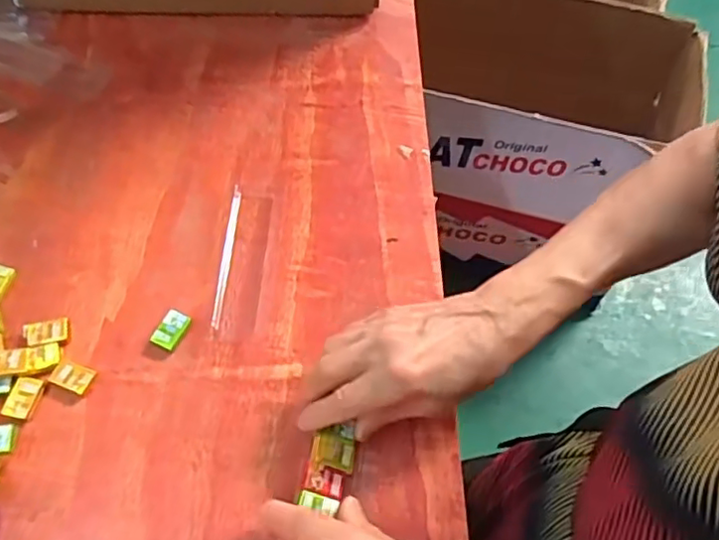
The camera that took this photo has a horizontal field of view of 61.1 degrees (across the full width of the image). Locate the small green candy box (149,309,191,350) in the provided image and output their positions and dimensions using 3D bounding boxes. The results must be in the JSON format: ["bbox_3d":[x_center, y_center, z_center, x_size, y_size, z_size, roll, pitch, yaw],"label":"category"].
[{"bbox_3d":[-0.127,0.040,0.410,0.016,0.011,0.025,19,60,10],"label":"small green candy box"}]

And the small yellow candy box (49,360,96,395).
[{"bbox_3d":[-0.185,0.068,0.391,0.024,0.005,0.016,24,71,-1],"label":"small yellow candy box"}]

